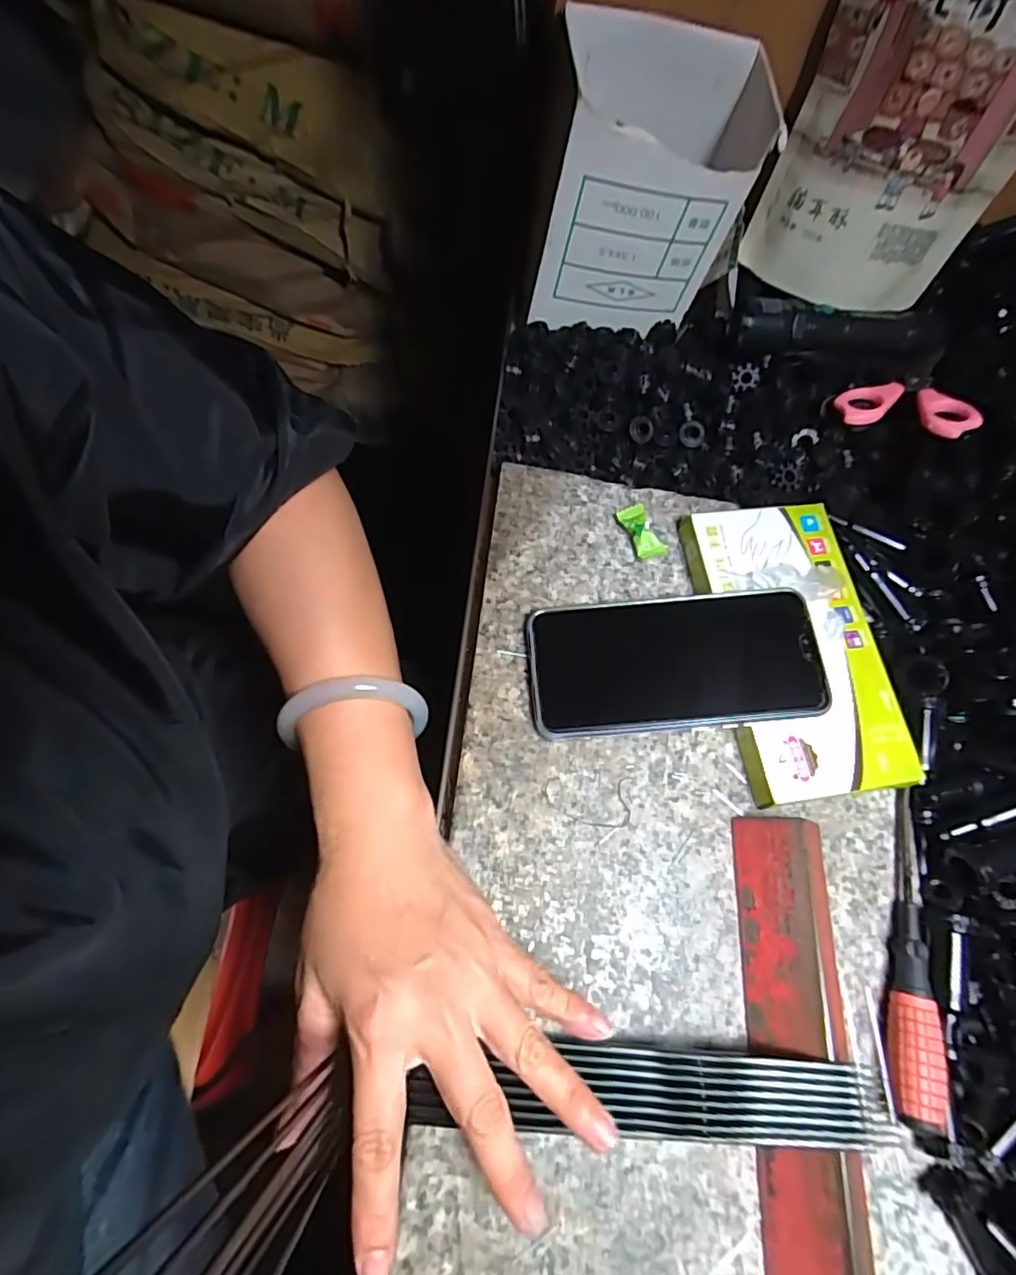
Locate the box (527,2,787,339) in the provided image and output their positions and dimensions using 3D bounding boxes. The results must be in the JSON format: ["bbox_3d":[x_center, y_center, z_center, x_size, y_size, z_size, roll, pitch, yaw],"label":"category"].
[{"bbox_3d":[0.084,-0.289,0.390,0.120,0.134,0.090,4,68,-7],"label":"box"}]

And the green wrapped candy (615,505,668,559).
[{"bbox_3d":[0.085,-0.068,0.379,0.021,0.011,0.037,-22,74,-16],"label":"green wrapped candy"}]

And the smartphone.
[{"bbox_3d":[0.092,0.014,0.333,0.157,0.007,0.075,-4,67,1],"label":"smartphone"}]

